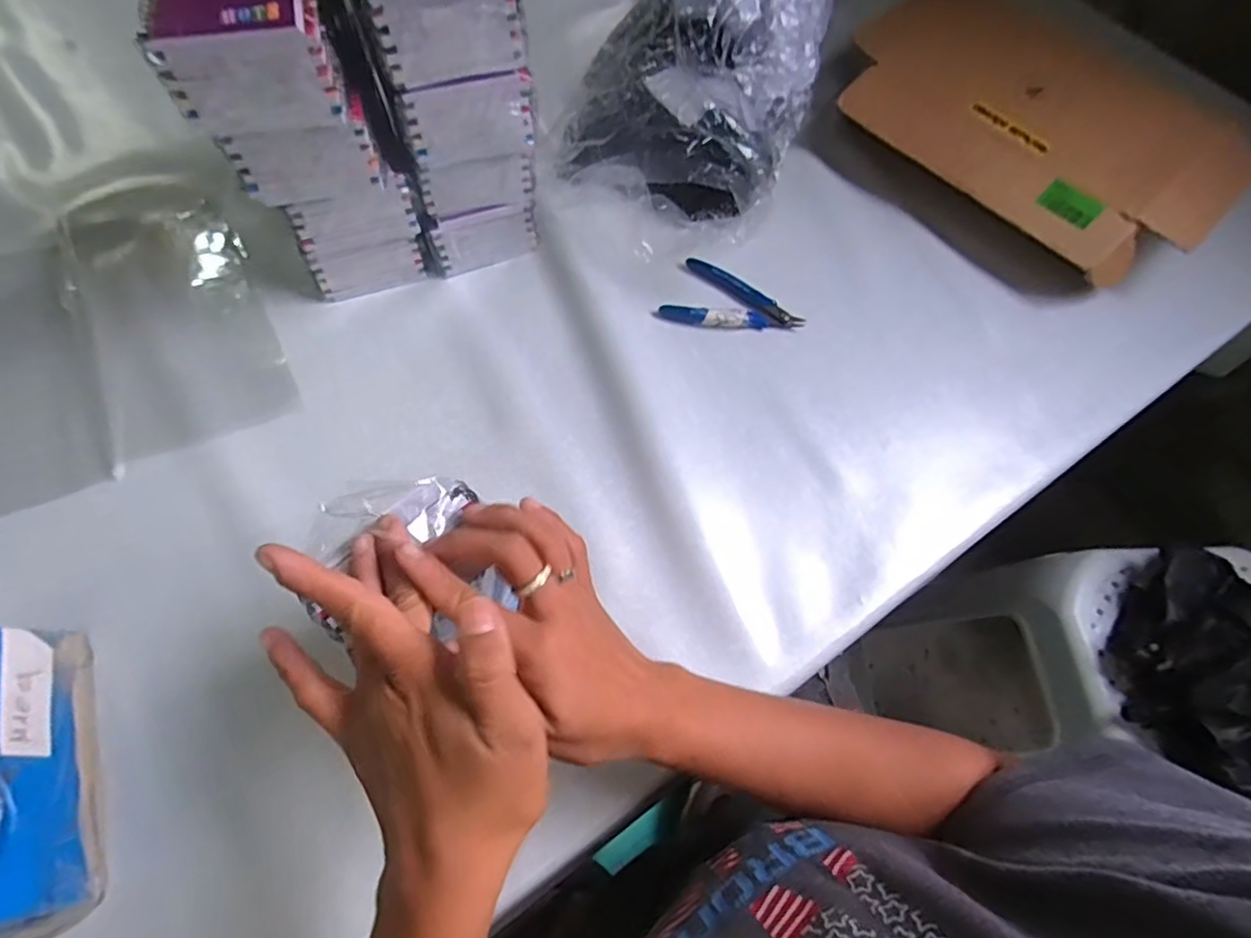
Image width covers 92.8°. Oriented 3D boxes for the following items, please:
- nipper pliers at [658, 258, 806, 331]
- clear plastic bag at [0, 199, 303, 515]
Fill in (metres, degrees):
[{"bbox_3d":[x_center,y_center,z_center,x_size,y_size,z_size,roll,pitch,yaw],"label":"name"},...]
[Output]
[{"bbox_3d":[0.098,-0.143,0.534,0.115,0.011,0.069,25,65,8],"label":"nipper pliers"},{"bbox_3d":[-0.462,-0.098,0.489,0.305,0.013,0.269,-25,68,-15],"label":"clear plastic bag"}]

